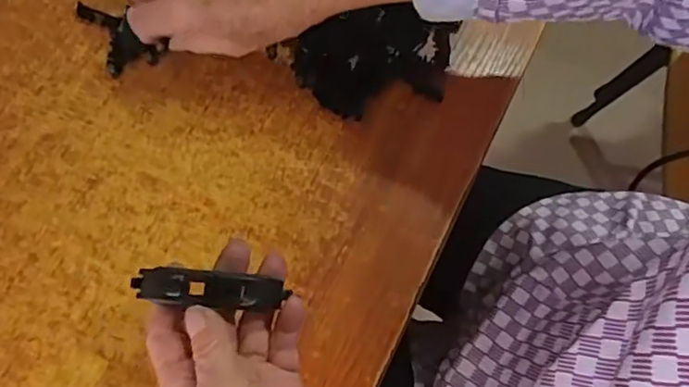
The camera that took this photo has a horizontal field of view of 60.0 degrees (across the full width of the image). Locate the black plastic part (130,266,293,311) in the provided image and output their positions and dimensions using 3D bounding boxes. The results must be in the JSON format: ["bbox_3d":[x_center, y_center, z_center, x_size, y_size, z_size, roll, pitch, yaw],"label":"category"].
[{"bbox_3d":[-0.071,0.050,0.316,0.078,0.014,0.020,7,67,-9],"label":"black plastic part"}]

